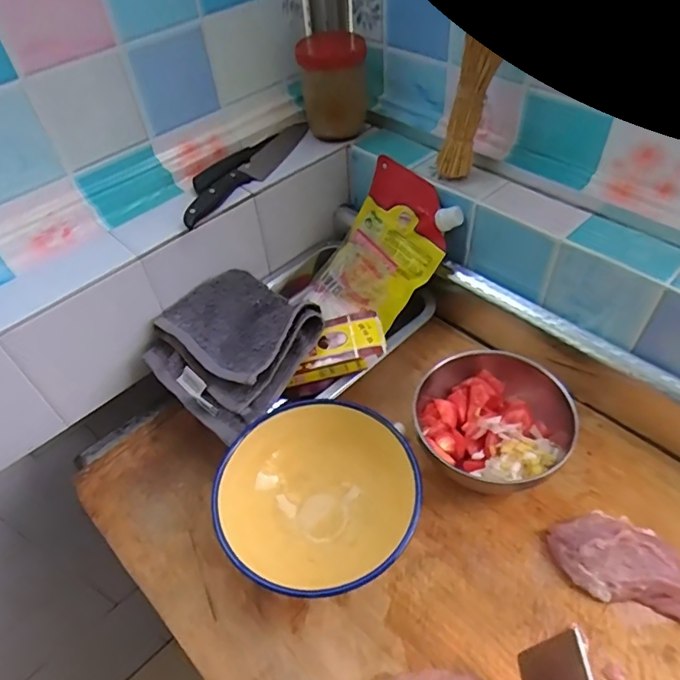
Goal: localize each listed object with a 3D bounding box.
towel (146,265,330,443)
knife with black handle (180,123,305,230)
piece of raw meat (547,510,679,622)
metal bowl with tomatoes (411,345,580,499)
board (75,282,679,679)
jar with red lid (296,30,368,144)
[{"bbox_3d":[-0.114,0.001,0.567,0.161,0.052,0.171,-38,56,-26],"label":"towel"},{"bbox_3d":[-0.104,-0.201,0.619,0.036,0.018,0.238,18,52,20],"label":"knife with black handle"},{"bbox_3d":[0.242,0.187,0.450,0.113,0.037,0.065,10,50,13],"label":"piece of raw meat"},{"bbox_3d":[0.158,0.077,0.534,0.146,0.062,0.163,23,54,23],"label":"metal bowl with tomatoes"},{"bbox_3d":[0.151,0.194,0.455,0.501,0.065,0.736,-36,55,-24],"label":"board"},{"bbox_3d":[-0.008,-0.324,0.659,0.076,0.114,0.083,-3,48,3],"label":"jar with red lid"}]

